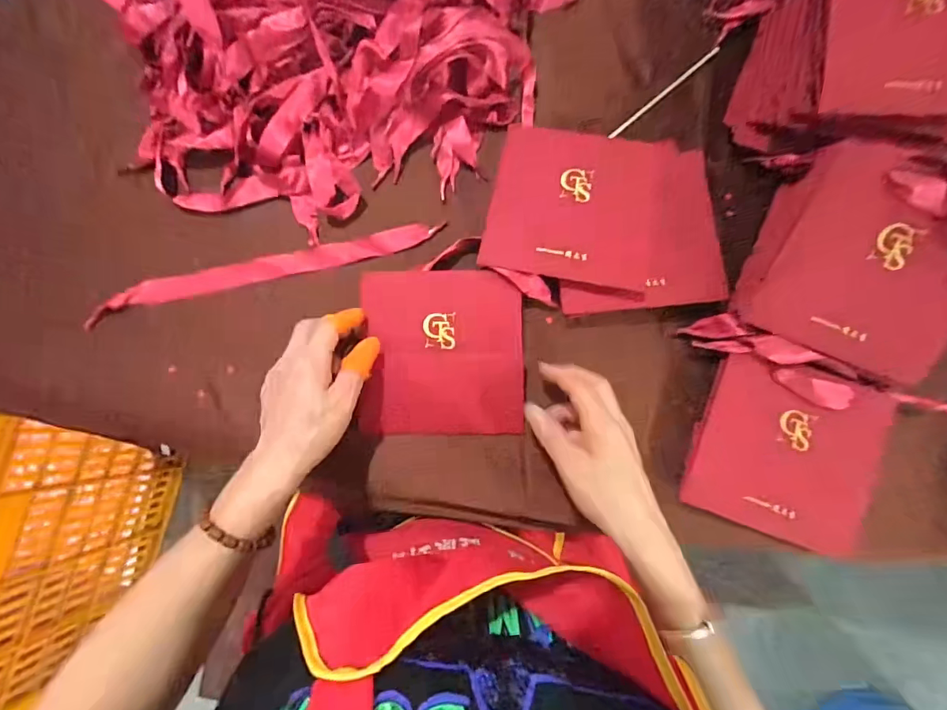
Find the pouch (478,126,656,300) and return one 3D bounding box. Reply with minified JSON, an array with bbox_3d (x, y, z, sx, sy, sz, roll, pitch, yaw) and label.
[{"bbox_3d":[0.086,-0.130,0.392,0.135,0.015,0.136,12,82,2],"label":"pouch"}]

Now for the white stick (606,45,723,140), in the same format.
[{"bbox_3d":[0.178,-0.247,0.427,0.136,0.005,0.007,-40,83,-5],"label":"white stick"}]

